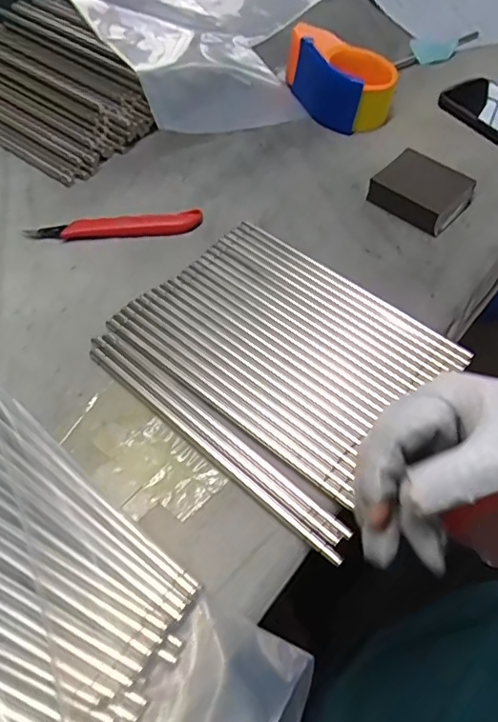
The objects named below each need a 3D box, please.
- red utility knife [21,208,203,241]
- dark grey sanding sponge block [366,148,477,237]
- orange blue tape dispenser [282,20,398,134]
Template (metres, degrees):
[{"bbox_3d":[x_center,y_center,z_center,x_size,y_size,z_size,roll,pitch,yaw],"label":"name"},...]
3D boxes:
[{"bbox_3d":[-0.120,-0.122,0.482,0.153,0.007,0.024,-5,55,-7],"label":"red utility knife"},{"bbox_3d":[0.168,-0.165,0.515,0.080,0.026,0.071,35,60,20],"label":"dark grey sanding sponge block"},{"bbox_3d":[0.102,-0.318,0.599,0.077,0.061,0.131,-23,59,-18],"label":"orange blue tape dispenser"}]

